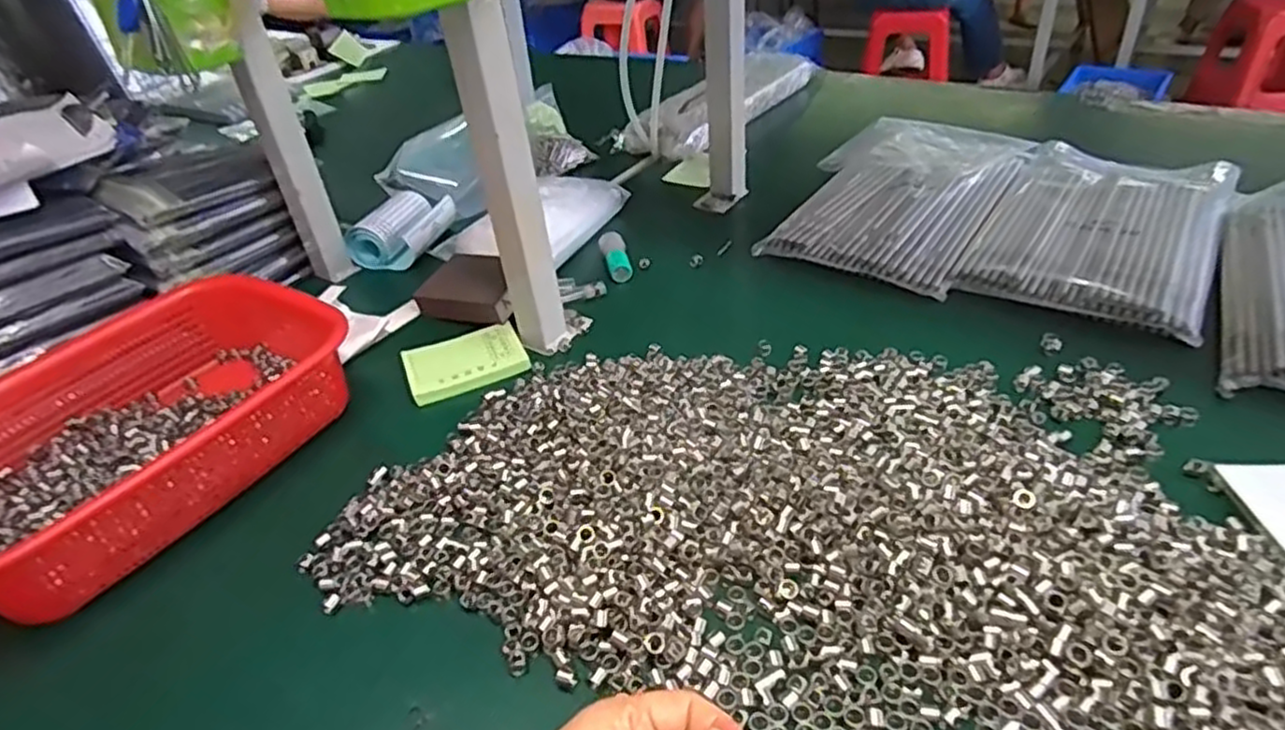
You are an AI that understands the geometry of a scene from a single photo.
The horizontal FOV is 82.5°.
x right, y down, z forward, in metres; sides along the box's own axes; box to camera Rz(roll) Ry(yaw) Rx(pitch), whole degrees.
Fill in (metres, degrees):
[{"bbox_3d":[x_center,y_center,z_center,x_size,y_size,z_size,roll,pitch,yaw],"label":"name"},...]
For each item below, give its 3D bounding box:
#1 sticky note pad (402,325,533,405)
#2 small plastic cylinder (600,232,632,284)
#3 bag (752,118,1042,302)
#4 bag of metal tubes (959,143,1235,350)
[{"bbox_3d":[-0.146,-0.003,0.606,0.096,0.011,0.071,-17,37,-13],"label":"sticky note pad"},{"bbox_3d":[-0.026,-0.105,0.714,0.025,0.016,0.063,-10,49,-6],"label":"small plastic cylinder"},{"bbox_3d":[0.262,-0.182,0.763,0.201,0.033,0.304,19,44,31],"label":"bag"},{"bbox_3d":[0.424,-0.129,0.676,0.175,0.023,0.295,19,44,31],"label":"bag of metal tubes"}]

